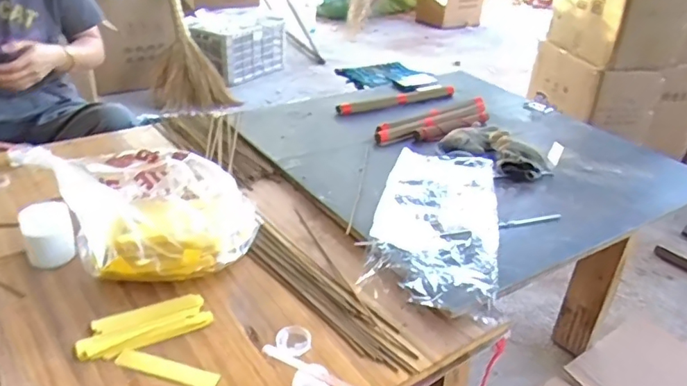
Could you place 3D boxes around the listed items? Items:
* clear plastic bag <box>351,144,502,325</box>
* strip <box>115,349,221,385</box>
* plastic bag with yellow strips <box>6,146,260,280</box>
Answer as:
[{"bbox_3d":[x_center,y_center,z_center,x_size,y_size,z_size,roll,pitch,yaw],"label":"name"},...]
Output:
[{"bbox_3d":[0.141,0.036,0.808,0.169,0.044,0.378,10,30,9],"label":"clear plastic bag"},{"bbox_3d":[-0.182,0.181,0.558,0.111,0.004,0.020,12,31,13],"label":"strip"},{"bbox_3d":[-0.254,0.010,0.739,0.271,0.106,0.233,22,34,28],"label":"plastic bag with yellow strips"}]

